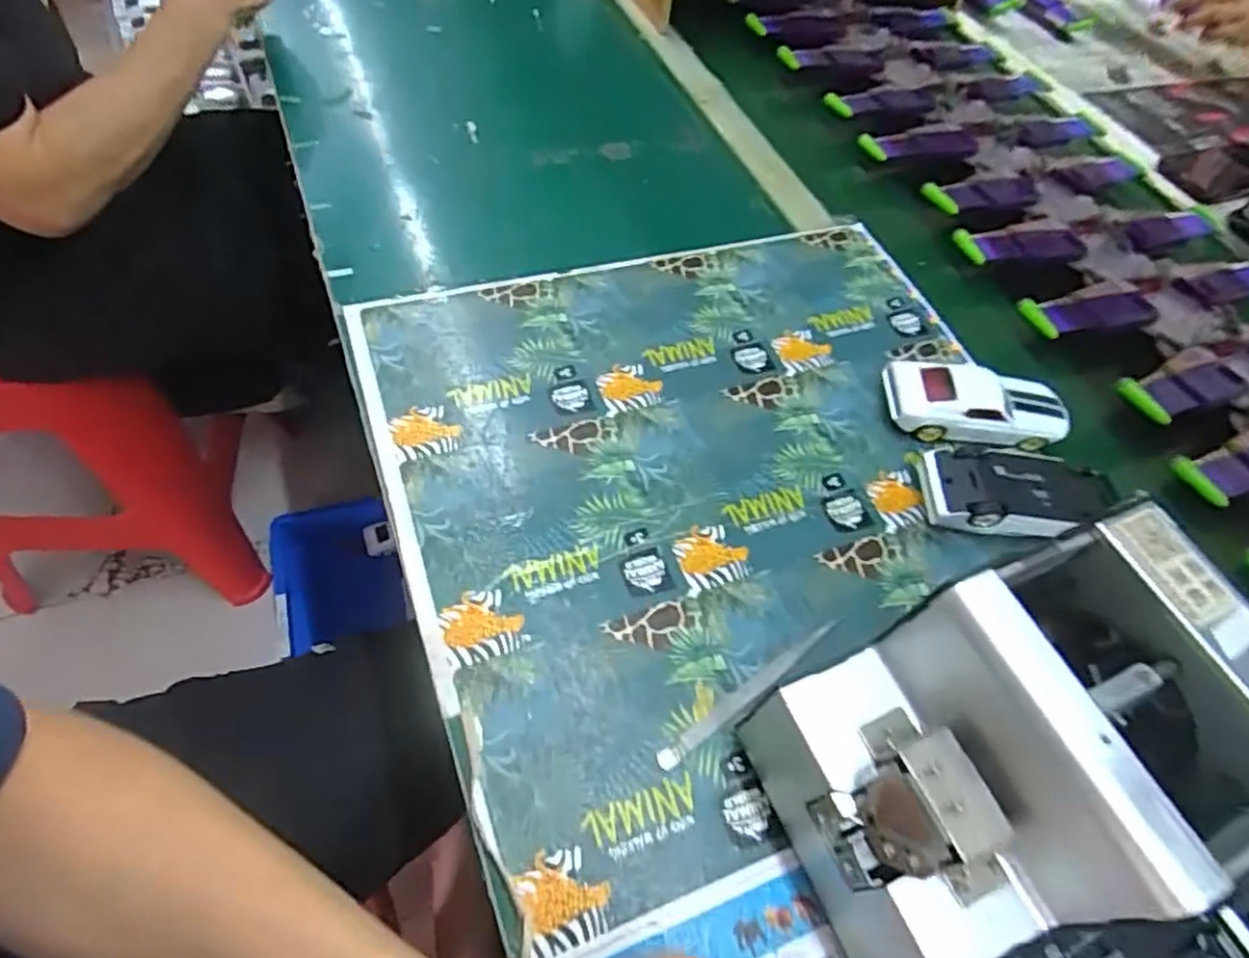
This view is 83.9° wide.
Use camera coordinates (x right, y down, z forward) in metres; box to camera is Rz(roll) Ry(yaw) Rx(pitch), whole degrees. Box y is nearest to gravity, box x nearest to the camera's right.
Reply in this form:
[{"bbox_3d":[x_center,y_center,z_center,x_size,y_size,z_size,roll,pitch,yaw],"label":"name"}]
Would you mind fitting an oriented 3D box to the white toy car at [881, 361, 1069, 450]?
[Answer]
[{"bbox_3d":[0.252,-0.053,0.497,0.128,0.031,0.053,10,55,-2],"label":"white toy car"}]

